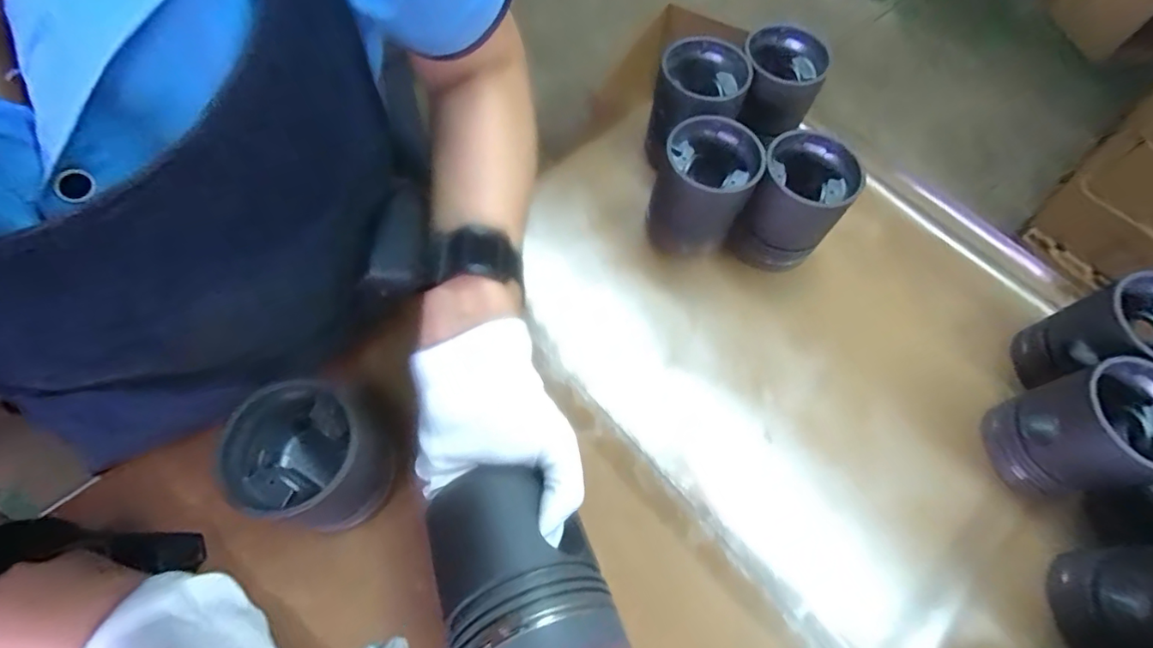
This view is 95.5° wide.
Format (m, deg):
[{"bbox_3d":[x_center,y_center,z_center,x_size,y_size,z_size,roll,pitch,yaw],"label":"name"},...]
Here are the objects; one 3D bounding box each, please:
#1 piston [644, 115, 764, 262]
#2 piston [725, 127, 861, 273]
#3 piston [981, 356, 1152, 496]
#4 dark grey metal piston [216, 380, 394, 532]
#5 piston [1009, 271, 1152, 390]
[{"bbox_3d":[0.124,-0.132,0.528,0.089,0.122,0.083,17,64,5],"label":"piston"},{"bbox_3d":[0.214,-0.116,0.532,0.090,0.112,0.107,24,64,9],"label":"piston"},{"bbox_3d":[0.428,0.092,0.440,0.093,0.110,0.087,1,63,-2],"label":"piston"},{"bbox_3d":[-0.190,0.103,0.392,0.080,0.113,0.081,-12,64,-9],"label":"dark grey metal piston"},{"bbox_3d":[0.484,0.024,0.475,0.088,0.114,0.098,-14,65,-10],"label":"piston"}]

